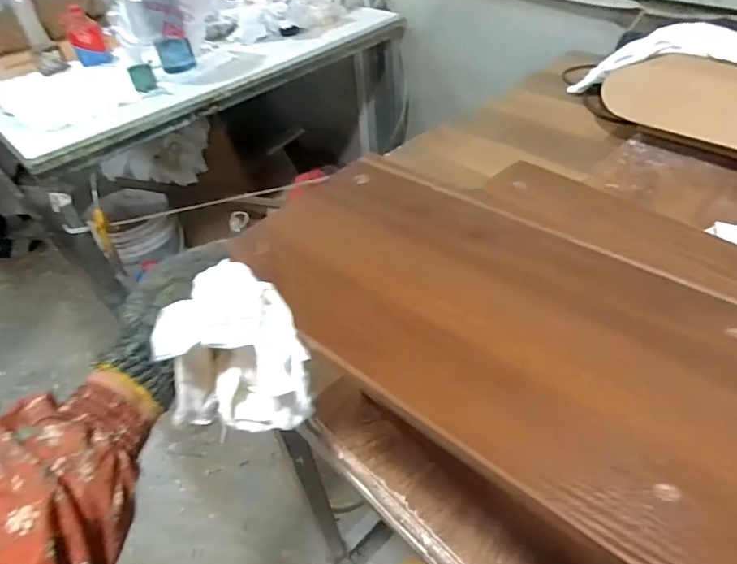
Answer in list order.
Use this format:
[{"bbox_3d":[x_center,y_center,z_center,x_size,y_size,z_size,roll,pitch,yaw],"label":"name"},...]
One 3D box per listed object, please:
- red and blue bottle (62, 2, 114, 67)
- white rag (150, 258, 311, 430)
[{"bbox_3d":[-0.826,-0.718,1.430,0.097,0.144,0.078,-23,45,-20],"label":"red and blue bottle"},{"bbox_3d":[-0.082,0.048,0.340,0.088,0.096,0.080,6,43,12],"label":"white rag"}]

